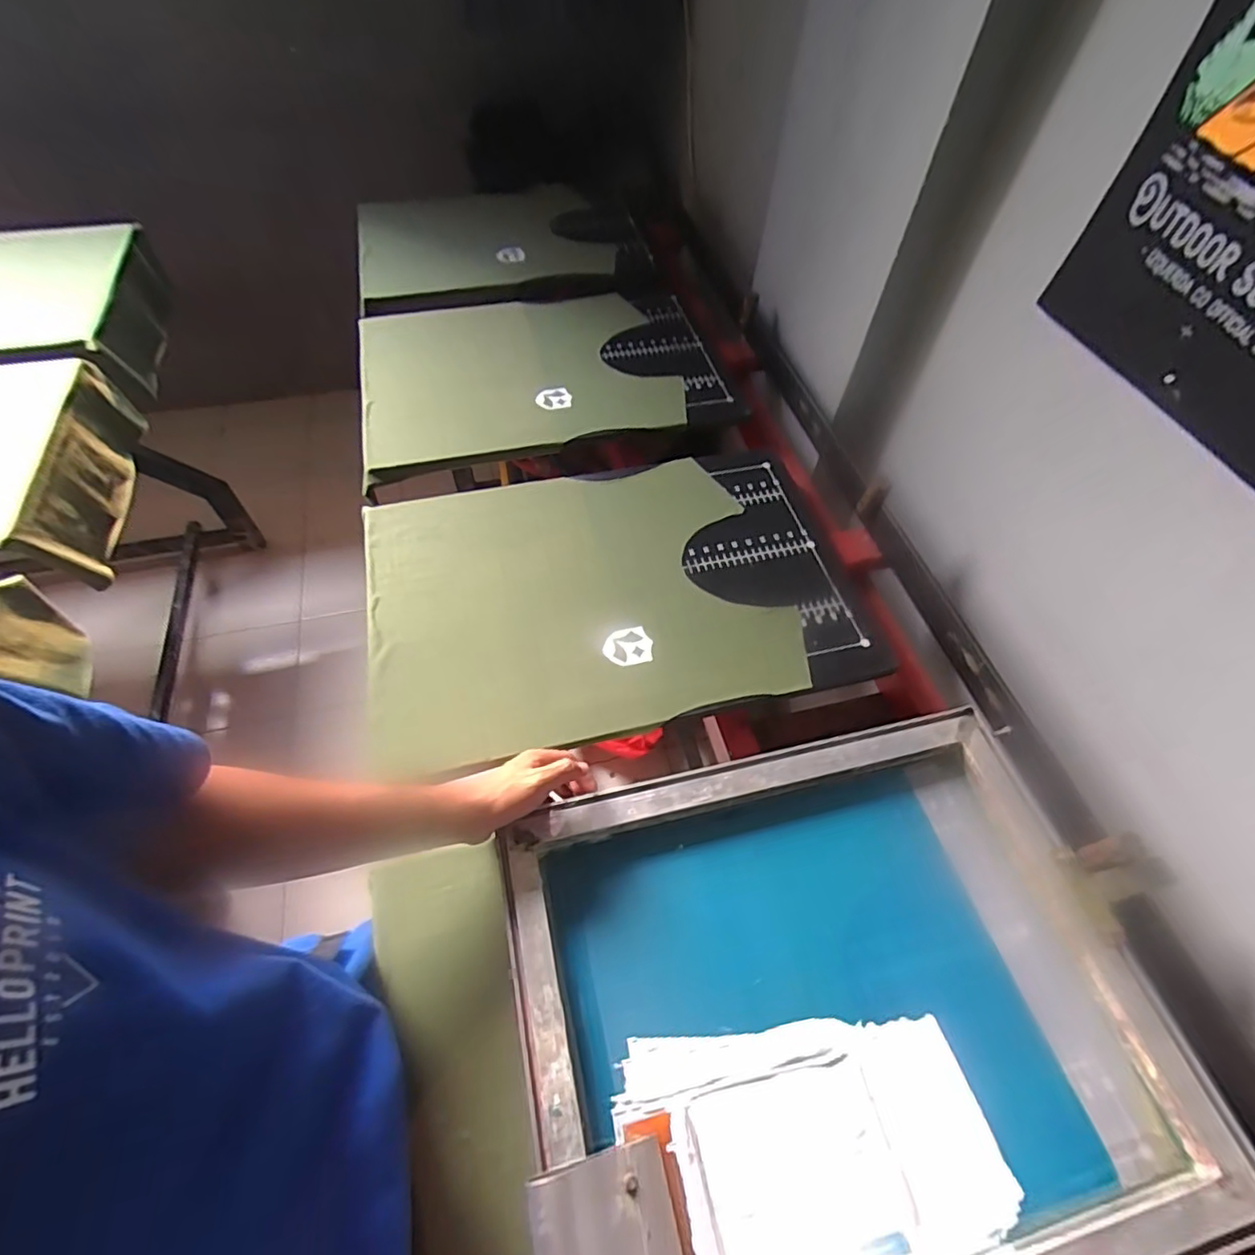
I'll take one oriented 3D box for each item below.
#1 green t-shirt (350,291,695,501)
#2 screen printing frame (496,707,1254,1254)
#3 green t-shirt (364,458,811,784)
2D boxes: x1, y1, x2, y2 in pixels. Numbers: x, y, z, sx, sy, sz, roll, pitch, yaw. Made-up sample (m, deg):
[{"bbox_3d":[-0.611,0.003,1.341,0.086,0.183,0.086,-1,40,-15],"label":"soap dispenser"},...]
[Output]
[{"bbox_3d":[-0.188,-0.426,0.991,0.480,0.020,0.390,-13,58,-9],"label":"green t-shirt"},{"bbox_3d":[0.172,0.308,0.508,0.503,0.056,0.404,-12,58,-8],"label":"screen printing frame"},{"bbox_3d":[-0.070,-0.047,0.750,0.479,0.014,0.393,-12,58,-8],"label":"green t-shirt"}]

